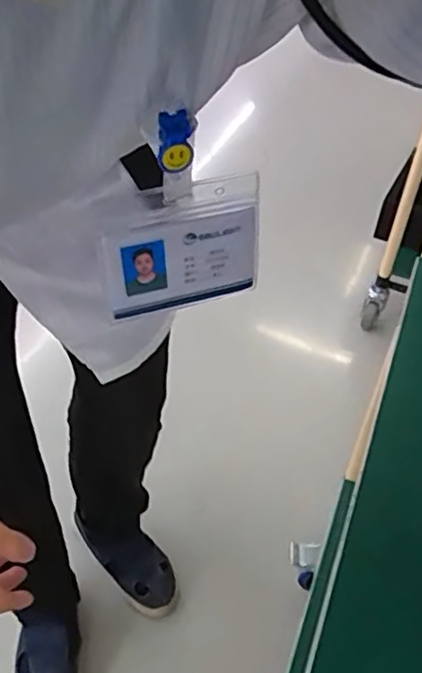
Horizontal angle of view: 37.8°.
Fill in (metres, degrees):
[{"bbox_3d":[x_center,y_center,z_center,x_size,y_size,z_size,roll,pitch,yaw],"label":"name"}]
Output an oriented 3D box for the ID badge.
[{"bbox_3d":[-0.017,-0.050,0.361,0.095,0.076,0.005,-15,37,-15],"label":"ID badge"}]

